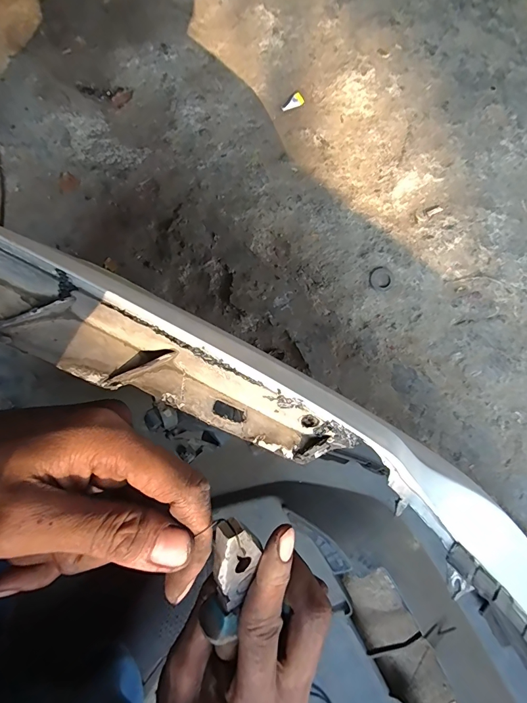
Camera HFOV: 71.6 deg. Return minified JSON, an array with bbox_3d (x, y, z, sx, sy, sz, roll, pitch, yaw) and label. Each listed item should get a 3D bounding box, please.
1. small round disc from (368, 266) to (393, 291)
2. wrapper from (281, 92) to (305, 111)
[{"bbox_3d":[0.214,-0.132,0.664,0.044,0.004,0.044,0,78,-2],"label":"small round disc"},{"bbox_3d":[0.061,-0.520,0.764,0.056,0.006,0.027,-39,82,-9],"label":"wrapper"}]

